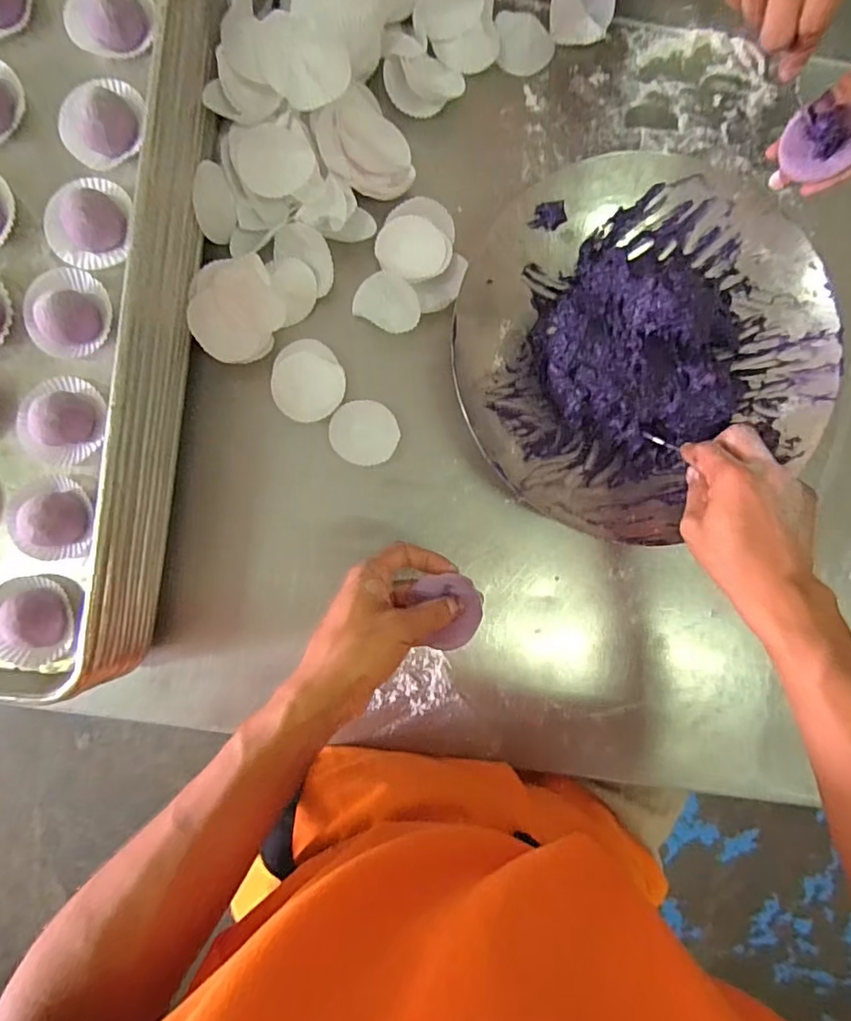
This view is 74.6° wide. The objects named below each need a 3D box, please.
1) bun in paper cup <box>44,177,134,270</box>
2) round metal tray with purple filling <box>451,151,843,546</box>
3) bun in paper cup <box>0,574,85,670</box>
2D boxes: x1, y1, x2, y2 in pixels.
[{"bbox_3d":[-0.230,-0.197,0.381,0.052,0.024,0.059,43,87,-1],"label":"bun in paper cup"},{"bbox_3d":[0.172,-0.138,0.469,0.300,0.065,0.284,0,91,-3],"label":"round metal tray with purple filling"},{"bbox_3d":[-0.264,0.074,0.378,0.062,0.023,0.059,0,89,-3],"label":"bun in paper cup"}]

